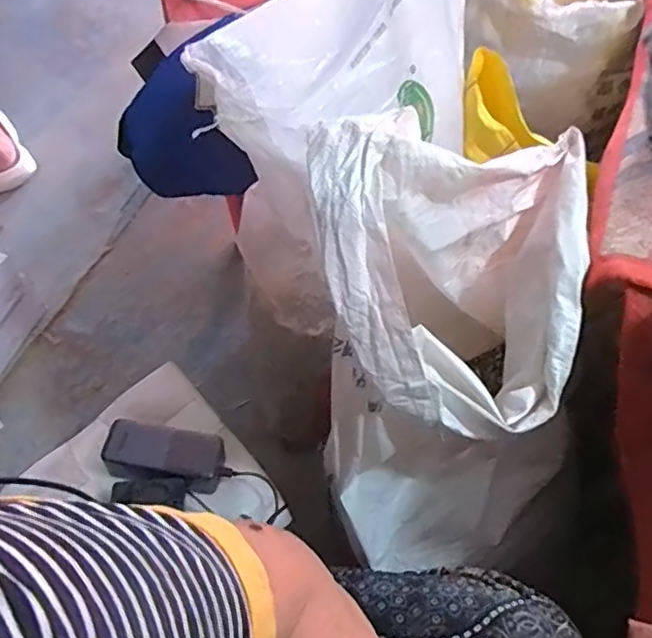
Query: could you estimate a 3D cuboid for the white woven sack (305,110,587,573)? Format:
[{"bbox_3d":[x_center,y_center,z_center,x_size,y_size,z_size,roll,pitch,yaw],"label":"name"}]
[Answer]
[{"bbox_3d":[0.132,0.033,0.567,0.269,0.402,0.248,-15,60,-10],"label":"white woven sack"}]

